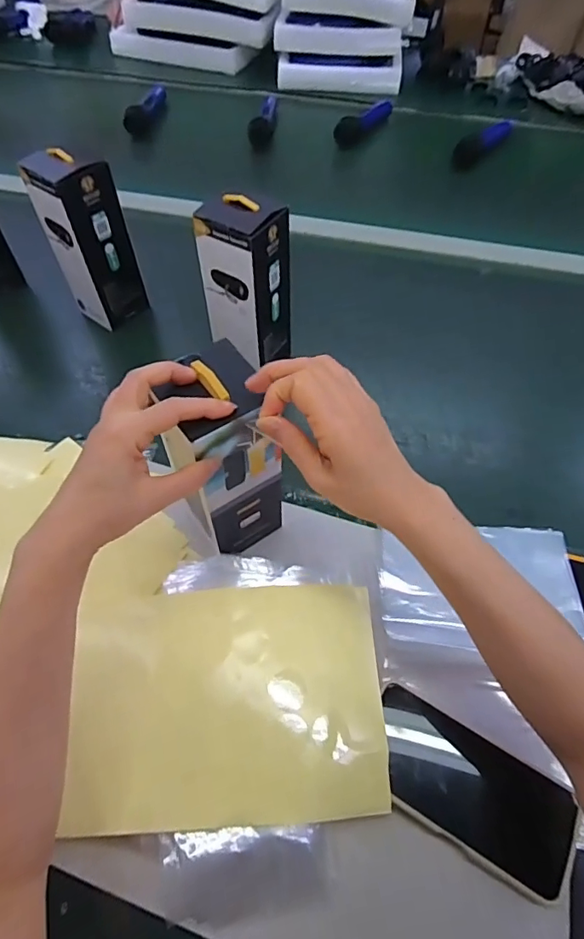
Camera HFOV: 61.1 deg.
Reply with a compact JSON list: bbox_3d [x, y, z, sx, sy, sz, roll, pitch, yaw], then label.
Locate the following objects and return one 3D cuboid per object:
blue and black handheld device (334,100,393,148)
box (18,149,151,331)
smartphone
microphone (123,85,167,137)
[{"bbox_3d":[0.153,-0.743,1.058,0.042,0.051,0.173,34,63,20],"label":"blue and black handheld device"},{"bbox_3d":[-0.256,-0.292,0.636,0.063,0.202,0.077,38,65,22],"label":"box"},{"bbox_3d":[0.132,0.240,0.375,0.152,0.015,0.079,28,62,18],"label":"smartphone"},{"bbox_3d":[-0.316,-0.779,1.075,0.058,0.053,0.189,3,57,3],"label":"microphone"}]

